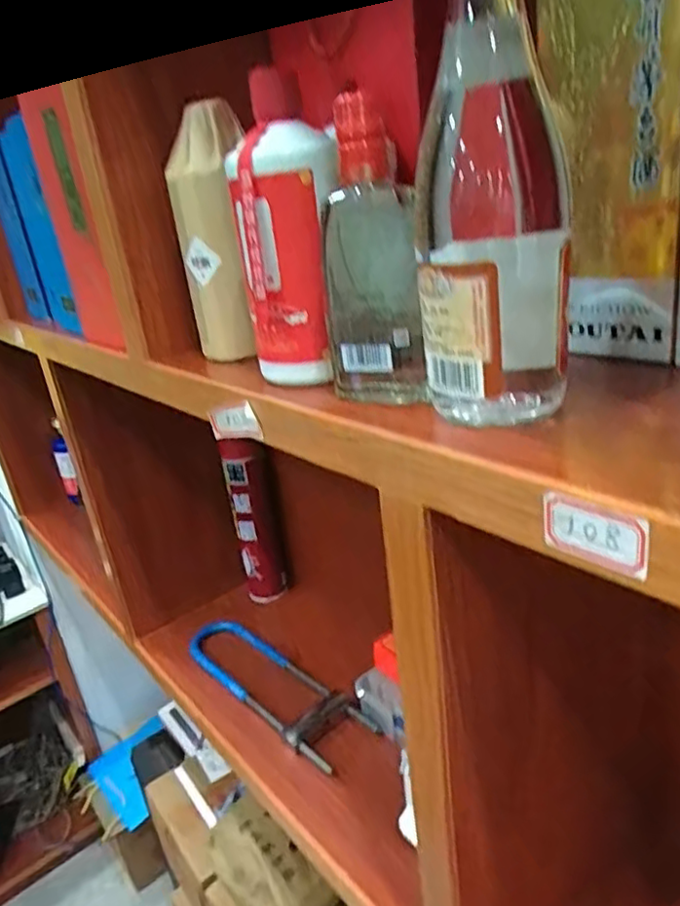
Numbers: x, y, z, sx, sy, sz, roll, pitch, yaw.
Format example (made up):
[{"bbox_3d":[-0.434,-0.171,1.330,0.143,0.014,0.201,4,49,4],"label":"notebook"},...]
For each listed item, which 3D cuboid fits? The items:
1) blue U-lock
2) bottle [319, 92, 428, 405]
[{"bbox_3d":[-0.091,0.308,0.854,0.095,0.033,0.324,-26,29,-37],"label":"blue U-lock"},{"bbox_3d":[0.015,-0.106,0.356,0.053,0.154,0.048,-6,23,3],"label":"bottle"}]

